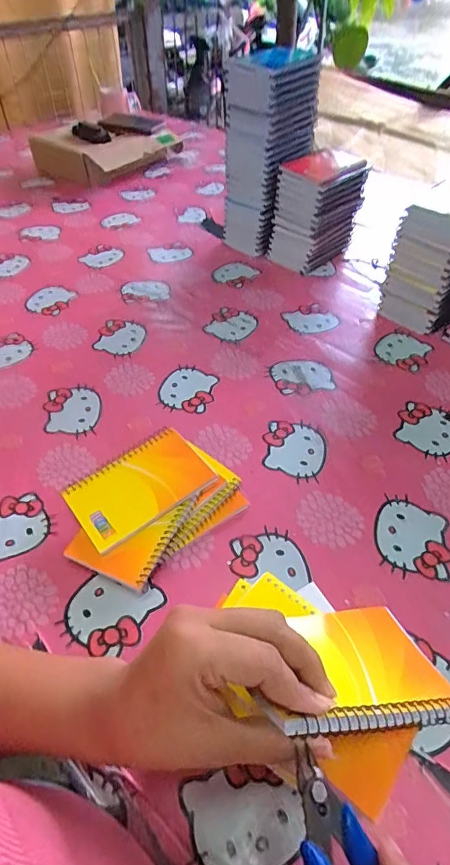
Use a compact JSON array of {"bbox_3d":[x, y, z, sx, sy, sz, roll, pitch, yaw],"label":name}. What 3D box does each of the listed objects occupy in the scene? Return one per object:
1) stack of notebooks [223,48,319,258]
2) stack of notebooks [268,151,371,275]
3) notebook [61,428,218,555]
[{"bbox_3d":[0.077,-0.465,0.800,0.139,0.284,0.109,-34,55,-28],"label":"stack of notebooks"},{"bbox_3d":[0.155,-0.371,0.797,0.106,0.156,0.120,29,53,25],"label":"stack of notebooks"},{"bbox_3d":[-0.085,0.051,0.456,0.128,0.008,0.083,-34,56,-19],"label":"notebook"}]

